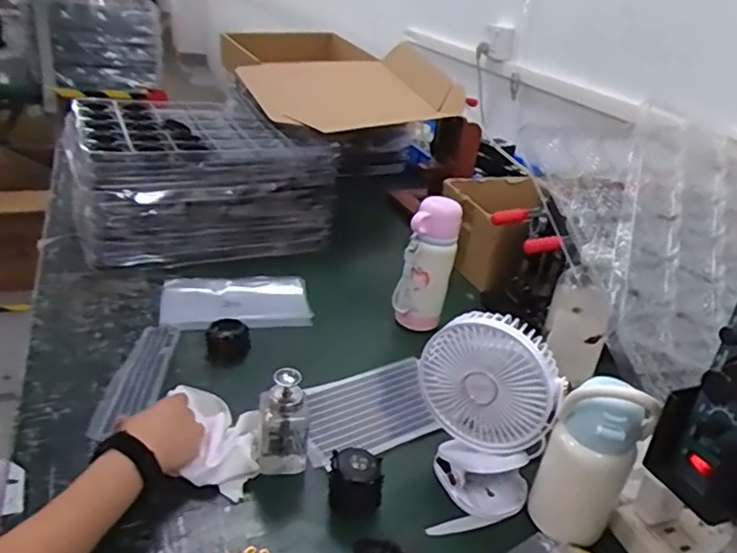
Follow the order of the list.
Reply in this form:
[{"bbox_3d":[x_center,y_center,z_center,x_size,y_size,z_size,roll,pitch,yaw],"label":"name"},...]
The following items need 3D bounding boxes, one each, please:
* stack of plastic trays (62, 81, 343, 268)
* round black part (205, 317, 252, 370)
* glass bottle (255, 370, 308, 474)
[{"bbox_3d":[-0.331,-0.198,1.200,0.447,0.197,0.347,-7,31,-26],"label":"stack of plastic trays"},{"bbox_3d":[-0.198,0.094,0.866,0.061,0.045,0.058,1,28,-11],"label":"round black part"},{"bbox_3d":[-0.093,0.158,0.672,0.058,0.119,0.044,2,28,-9],"label":"glass bottle"}]

